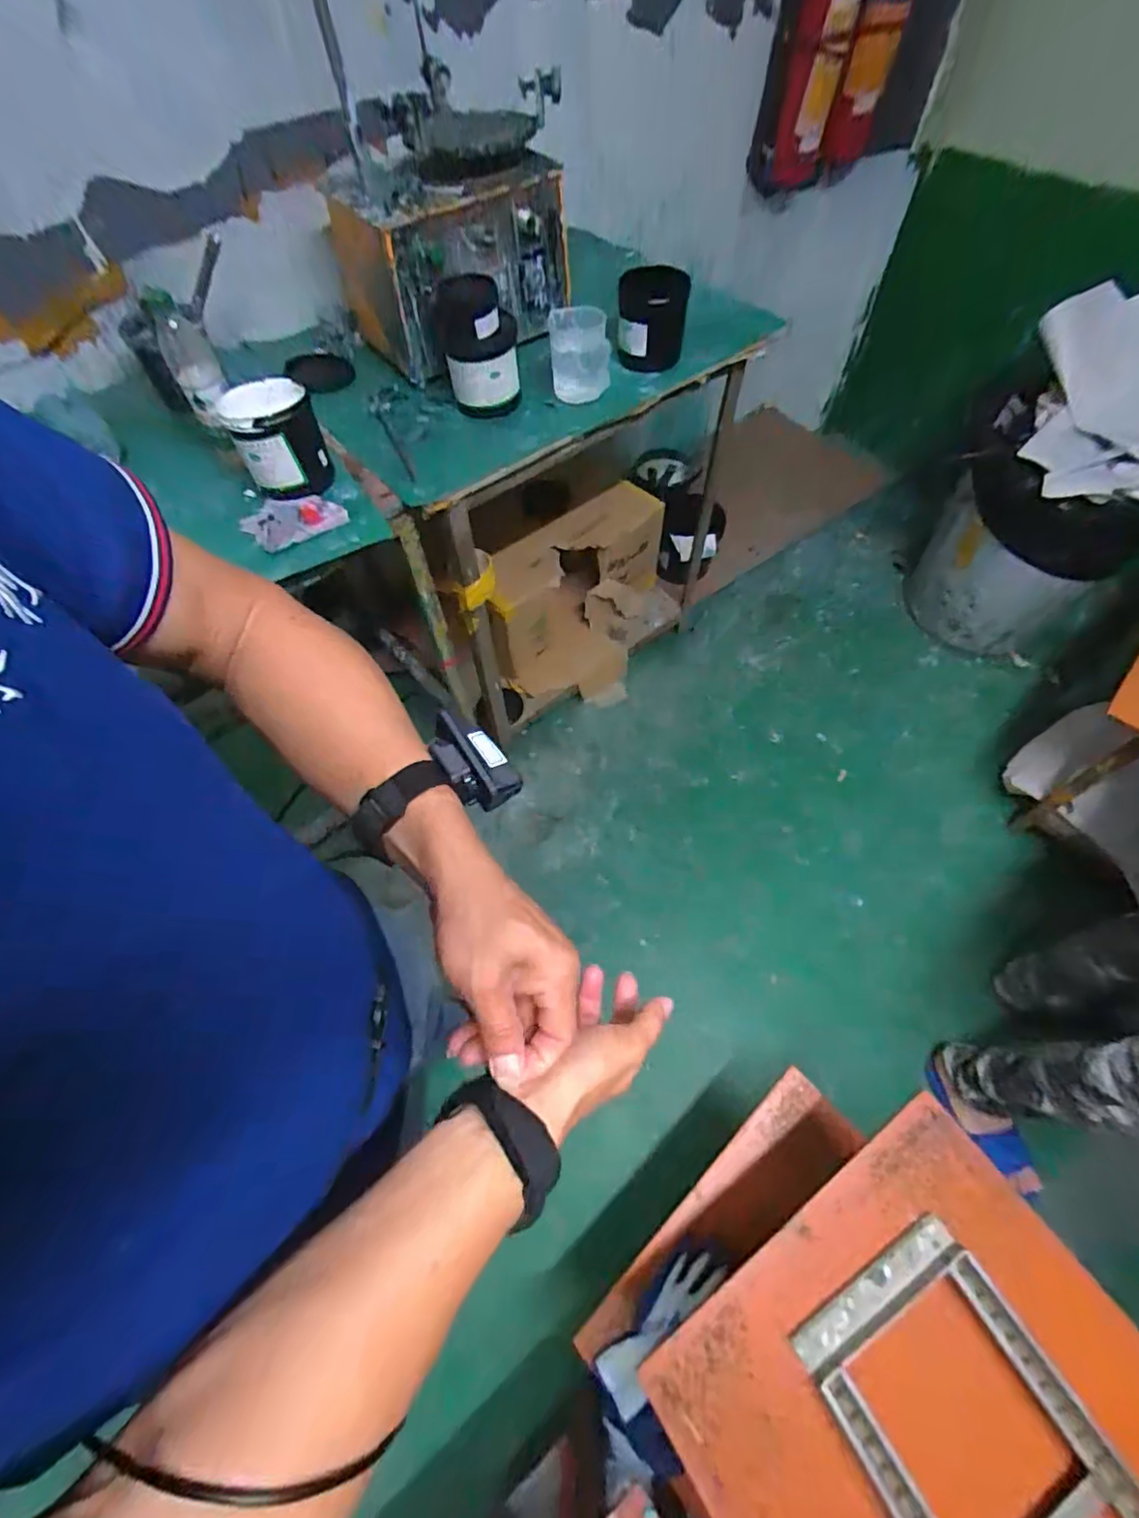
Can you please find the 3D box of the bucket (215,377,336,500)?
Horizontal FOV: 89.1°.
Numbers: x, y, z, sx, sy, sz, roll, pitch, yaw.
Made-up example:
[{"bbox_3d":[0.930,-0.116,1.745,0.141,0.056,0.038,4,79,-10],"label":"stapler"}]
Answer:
[{"bbox_3d":[-0.419,-0.461,0.839,0.119,0.111,0.121,-1,60,2],"label":"bucket"}]

